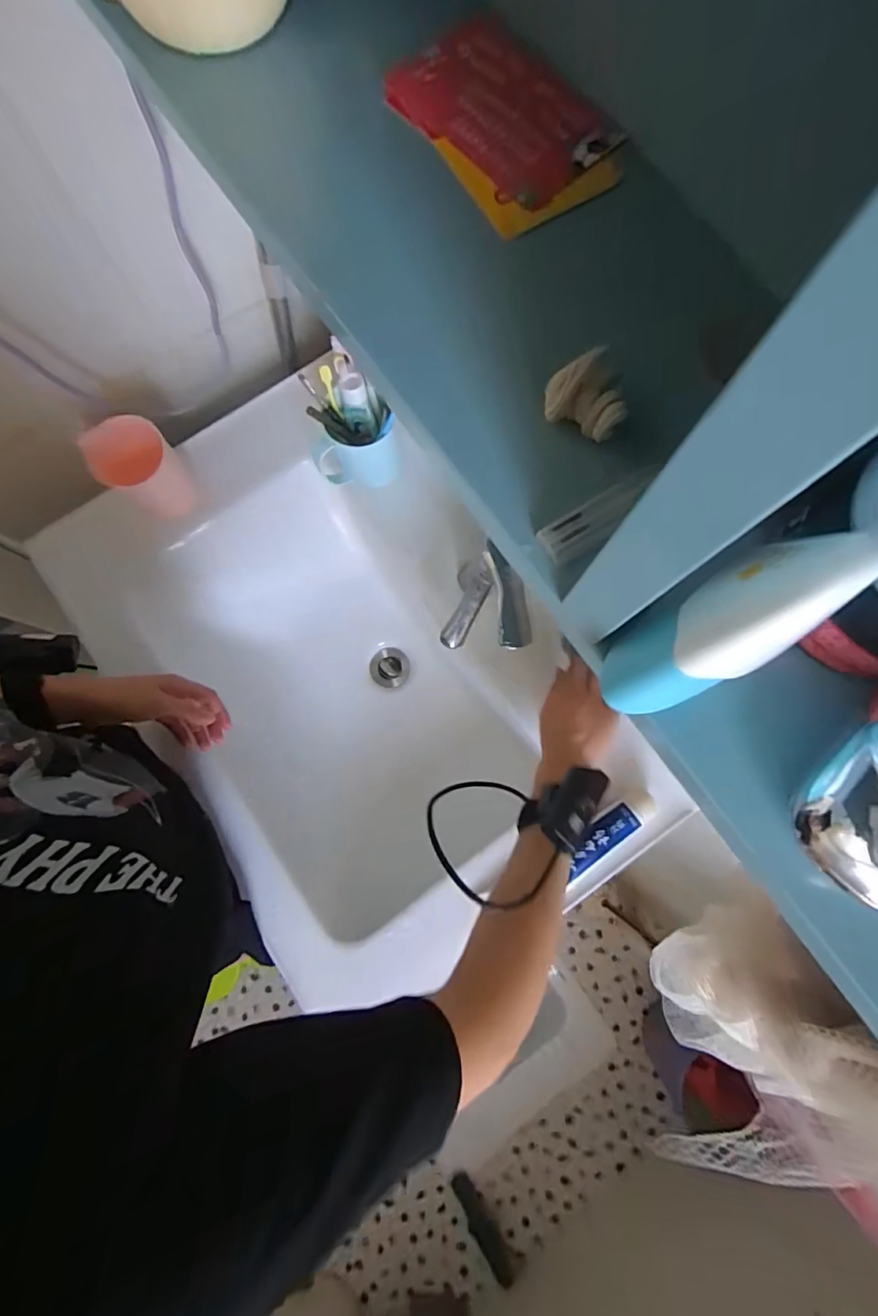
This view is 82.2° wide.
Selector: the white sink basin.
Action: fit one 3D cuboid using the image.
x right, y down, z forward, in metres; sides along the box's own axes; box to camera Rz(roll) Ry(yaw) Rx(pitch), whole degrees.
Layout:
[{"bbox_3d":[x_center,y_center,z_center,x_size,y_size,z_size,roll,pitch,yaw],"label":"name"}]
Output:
[{"bbox_3d":[-0.133,0.010,0.656,0.458,0.181,0.638,-37,82,-7],"label":"white sink basin"}]

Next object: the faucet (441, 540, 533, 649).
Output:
[{"bbox_3d":[0.051,-0.050,0.485,0.082,0.098,0.091,16,80,3],"label":"faucet"}]

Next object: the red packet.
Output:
[{"bbox_3d":[0.025,-0.220,0.205,0.063,0.007,0.102,-35,81,-6],"label":"red packet"}]

